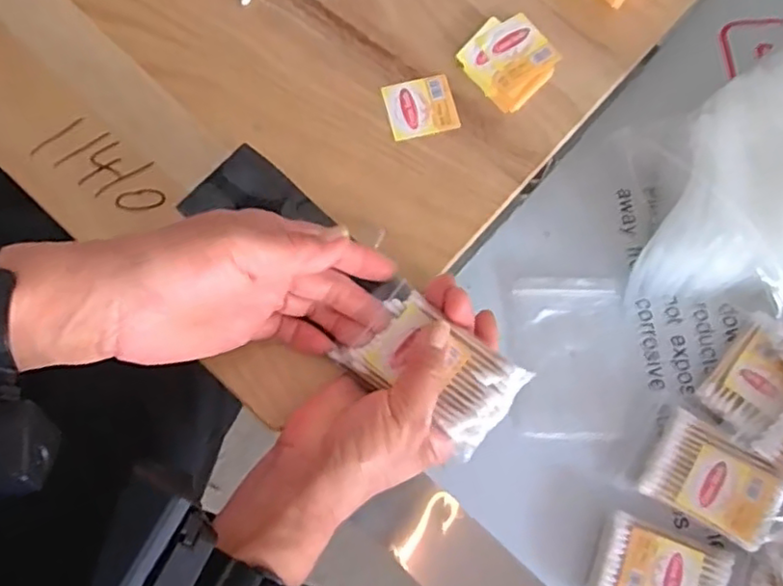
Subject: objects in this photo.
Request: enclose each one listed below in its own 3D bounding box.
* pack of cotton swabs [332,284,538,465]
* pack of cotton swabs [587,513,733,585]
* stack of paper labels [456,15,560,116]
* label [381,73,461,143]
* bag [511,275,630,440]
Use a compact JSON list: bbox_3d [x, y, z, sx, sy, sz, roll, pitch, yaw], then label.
[{"bbox_3d":[0.022,0.040,0.343,0.089,0.015,0.056,37,80,7],"label":"pack of cotton swabs"},{"bbox_3d":[0.156,0.169,0.376,0.074,0.017,0.054,19,76,5],"label":"pack of cotton swabs"},{"bbox_3d":[0.076,-0.150,0.409,0.054,0.006,0.056,43,79,11],"label":"stack of paper labels"},{"bbox_3d":[0.019,-0.118,0.402,0.043,0.004,0.039,-14,75,-3],"label":"label"},{"bbox_3d":[0.120,0.042,0.417,0.072,0.004,0.103,-2,75,0],"label":"bag"}]

